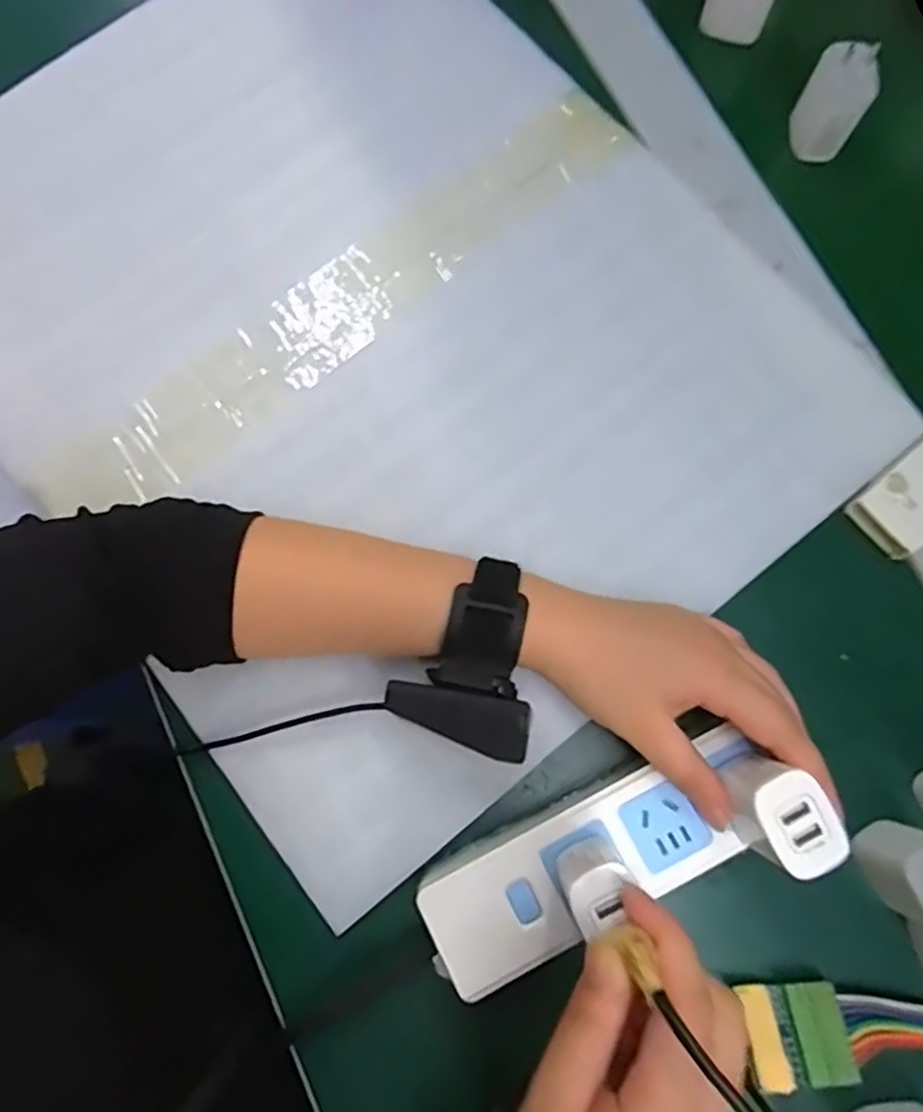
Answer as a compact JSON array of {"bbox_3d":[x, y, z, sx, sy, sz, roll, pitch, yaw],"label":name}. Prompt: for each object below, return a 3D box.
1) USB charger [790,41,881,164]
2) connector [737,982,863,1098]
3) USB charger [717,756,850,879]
[{"bbox_3d":[0.227,-0.276,0.427,0.039,0.063,0.026,38,50,15],"label":"USB charger"},{"bbox_3d":[0.155,0.223,0.326,0.047,0.013,0.042,-1,56,-4],"label":"connector"},{"bbox_3d":[0.136,0.112,0.306,0.029,0.049,0.042,-29,80,-6],"label":"USB charger"}]

